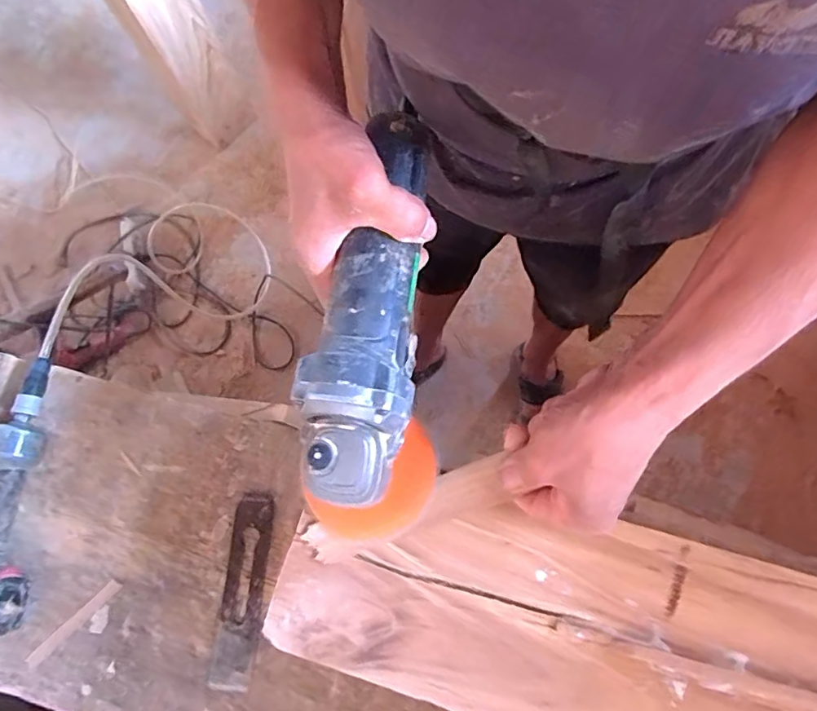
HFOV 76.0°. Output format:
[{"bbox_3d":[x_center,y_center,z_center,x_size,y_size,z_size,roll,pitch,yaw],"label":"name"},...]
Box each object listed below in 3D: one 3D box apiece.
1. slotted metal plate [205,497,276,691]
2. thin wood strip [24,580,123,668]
[{"bbox_3d":[-0.161,0.226,0.512,0.040,0.010,0.171,2,70,3],"label":"slotted metal plate"},{"bbox_3d":[-0.328,0.261,0.512,0.103,0.006,0.012,-42,74,-12],"label":"thin wood strip"}]

